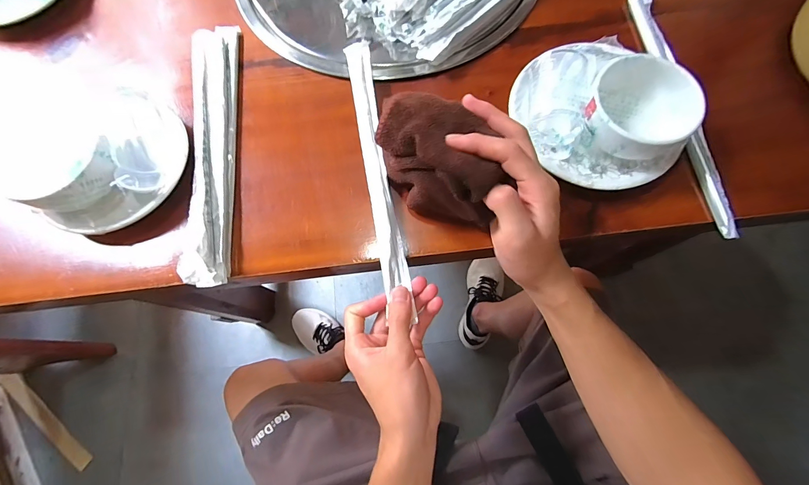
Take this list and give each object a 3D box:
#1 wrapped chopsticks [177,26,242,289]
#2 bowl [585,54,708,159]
[{"bbox_3d":[-0.200,-0.105,0.363,0.045,0.028,0.300,-6,72,0],"label":"wrapped chopsticks"},{"bbox_3d":[0.214,-0.118,0.331,0.093,0.048,0.091,-1,73,2],"label":"bowl"}]

